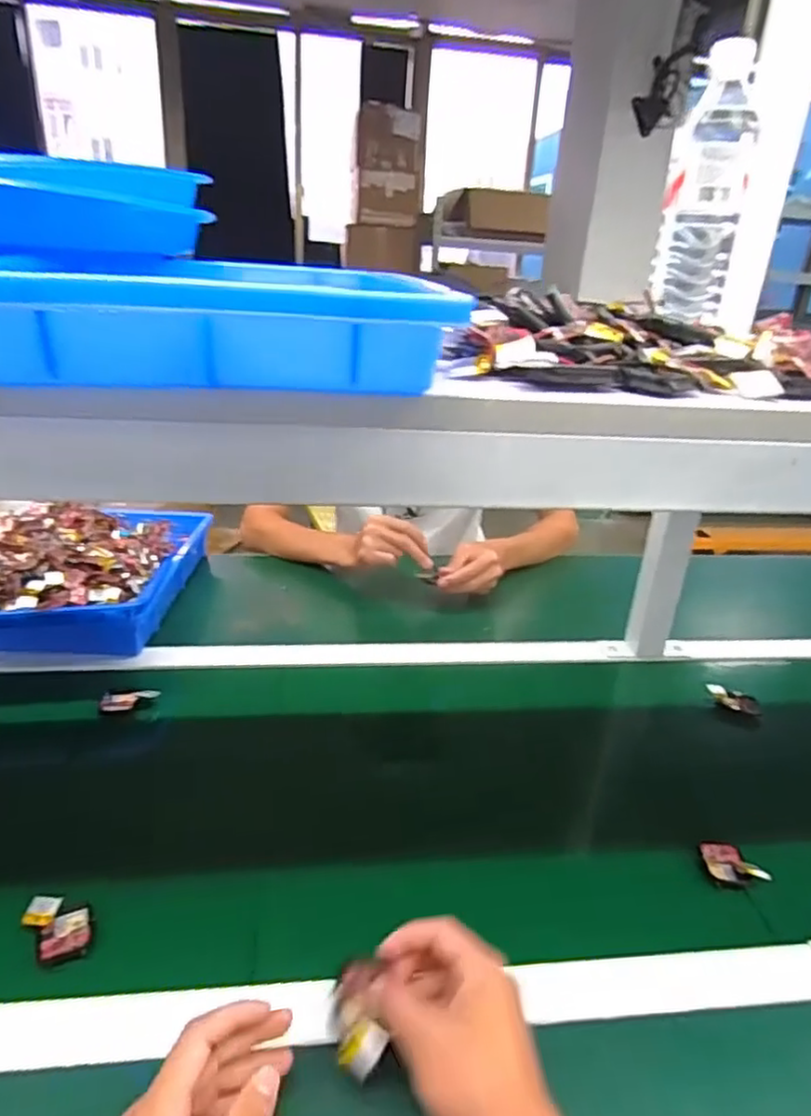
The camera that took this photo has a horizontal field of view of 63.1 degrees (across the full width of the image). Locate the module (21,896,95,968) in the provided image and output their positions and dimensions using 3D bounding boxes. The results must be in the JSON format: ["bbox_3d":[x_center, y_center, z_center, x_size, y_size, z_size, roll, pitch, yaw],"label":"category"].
[{"bbox_3d":[-0.261,0.278,0.497,0.046,0.014,0.054,-5,27,-18],"label":"module"}]

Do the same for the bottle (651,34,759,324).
[{"bbox_3d":[0.252,-0.306,0.555,0.066,0.206,0.078,12,26,17],"label":"bottle"}]

